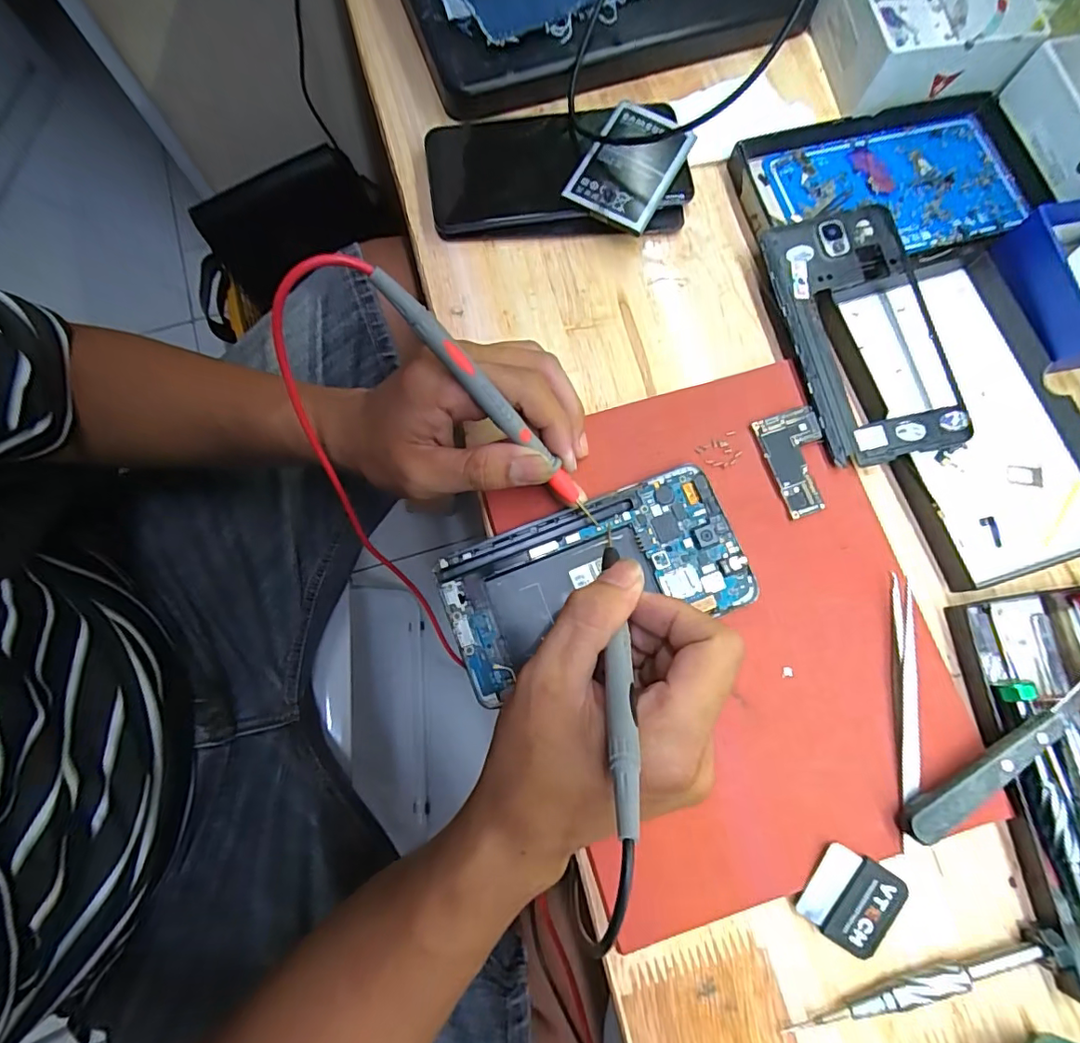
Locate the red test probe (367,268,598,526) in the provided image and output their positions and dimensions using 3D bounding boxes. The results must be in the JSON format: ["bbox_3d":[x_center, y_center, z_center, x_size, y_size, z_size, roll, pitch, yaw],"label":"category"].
[{"bbox_3d":[-0.016,-0.046,0.232,0.009,0.014,0.144,-50,122,-9],"label":"red test probe"}]

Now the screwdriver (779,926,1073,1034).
[{"bbox_3d":[0.169,0.205,0.235,0.124,0.012,0.014,-17,78,-4],"label":"screwdriver"}]

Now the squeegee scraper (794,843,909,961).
[{"bbox_3d":[0.141,0.171,0.242,0.043,0.005,0.038,31,80,6],"label":"squeegee scraper"}]

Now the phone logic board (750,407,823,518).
[{"bbox_3d":[0.138,-0.032,0.286,0.034,0.004,0.056,-16,78,-3],"label":"phone logic board"}]

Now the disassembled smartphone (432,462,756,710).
[{"bbox_3d":[0.028,0.028,0.270,0.148,0.007,0.075,-19,78,-4],"label":"disassembled smartphone"}]

